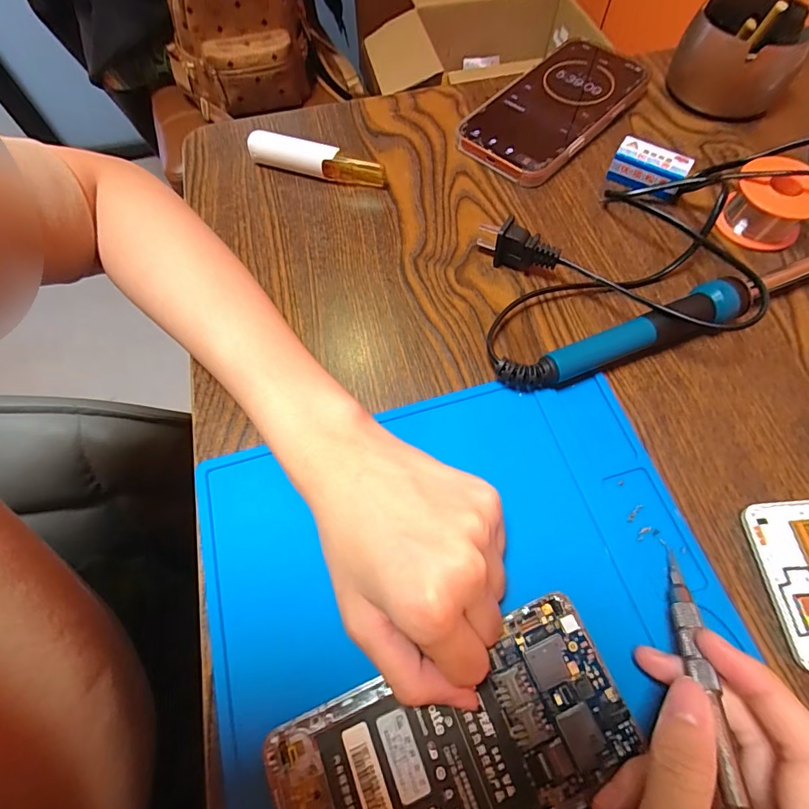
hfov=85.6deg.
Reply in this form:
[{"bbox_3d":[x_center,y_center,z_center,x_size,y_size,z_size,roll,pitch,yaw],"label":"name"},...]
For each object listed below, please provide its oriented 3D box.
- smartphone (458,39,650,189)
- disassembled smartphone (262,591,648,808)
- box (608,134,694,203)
[{"bbox_3d":[0.117,-0.233,0.343,0.082,0.016,0.160,41,72,18],"label":"smartphone"},{"bbox_3d":[0.020,0.138,0.174,0.140,0.004,0.068,-22,66,-7],"label":"disassembled smartphone"},{"bbox_3d":[0.171,-0.165,0.308,0.048,0.023,0.022,29,69,14],"label":"box"}]

